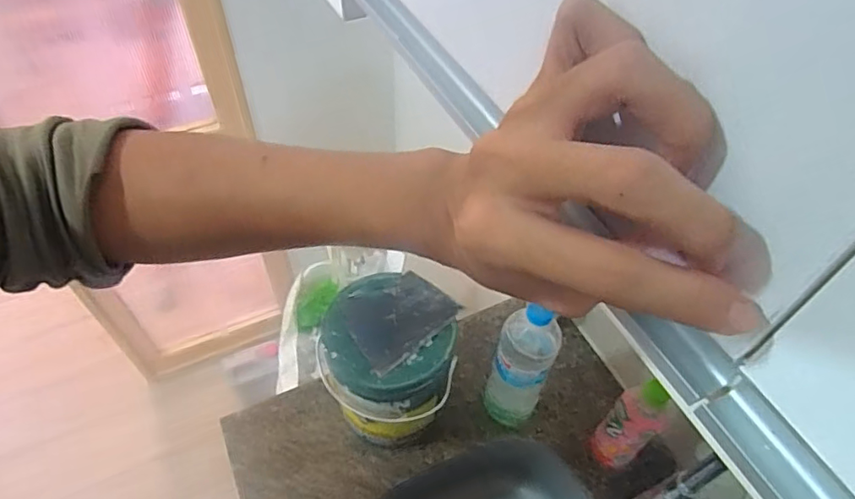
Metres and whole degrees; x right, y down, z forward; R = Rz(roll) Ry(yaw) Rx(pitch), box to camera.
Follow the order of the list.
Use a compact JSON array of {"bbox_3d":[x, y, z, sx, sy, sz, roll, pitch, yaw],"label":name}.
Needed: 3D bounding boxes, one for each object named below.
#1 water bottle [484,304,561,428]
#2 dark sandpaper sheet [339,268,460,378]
[{"bbox_3d":[0.132,0.174,0.785,0.076,0.292,0.068,15,52,10],"label":"water bottle"},{"bbox_3d":[-0.037,0.088,0.744,0.137,0.010,0.122,-25,56,-20],"label":"dark sandpaper sheet"}]

